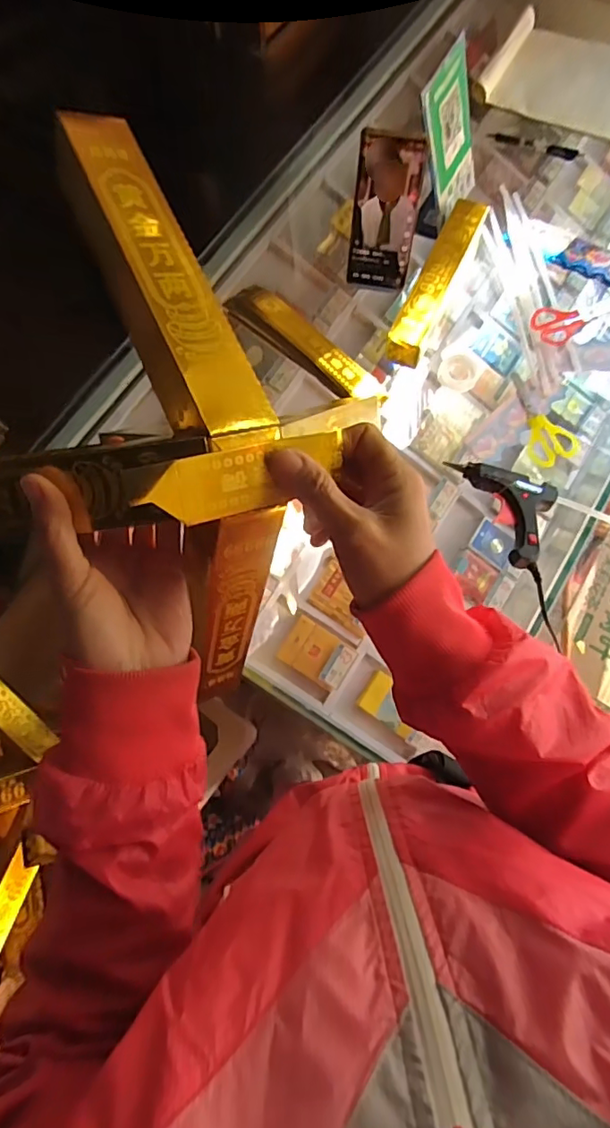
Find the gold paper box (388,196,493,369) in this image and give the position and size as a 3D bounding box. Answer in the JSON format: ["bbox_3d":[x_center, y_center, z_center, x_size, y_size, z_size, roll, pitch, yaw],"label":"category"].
[{"bbox_3d":[0.165,-0.349,0.661,0.047,0.045,0.231,23,75,9],"label":"gold paper box"}]

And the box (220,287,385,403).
[{"bbox_3d":[0.001,-0.274,0.665,0.052,0.021,0.239,-43,76,-10],"label":"box"}]

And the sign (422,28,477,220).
[{"bbox_3d":[0.179,-0.512,0.651,0.012,0.157,0.101,25,75,32],"label":"sign"}]

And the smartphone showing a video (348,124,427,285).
[{"bbox_3d":[0.092,-0.405,0.629,0.074,0.158,0.013,11,52,6],"label":"smartphone showing a video"}]

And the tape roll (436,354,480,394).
[{"bbox_3d":[0.186,-0.231,0.650,0.049,0.022,0.039,18,75,8],"label":"tape roll"}]

